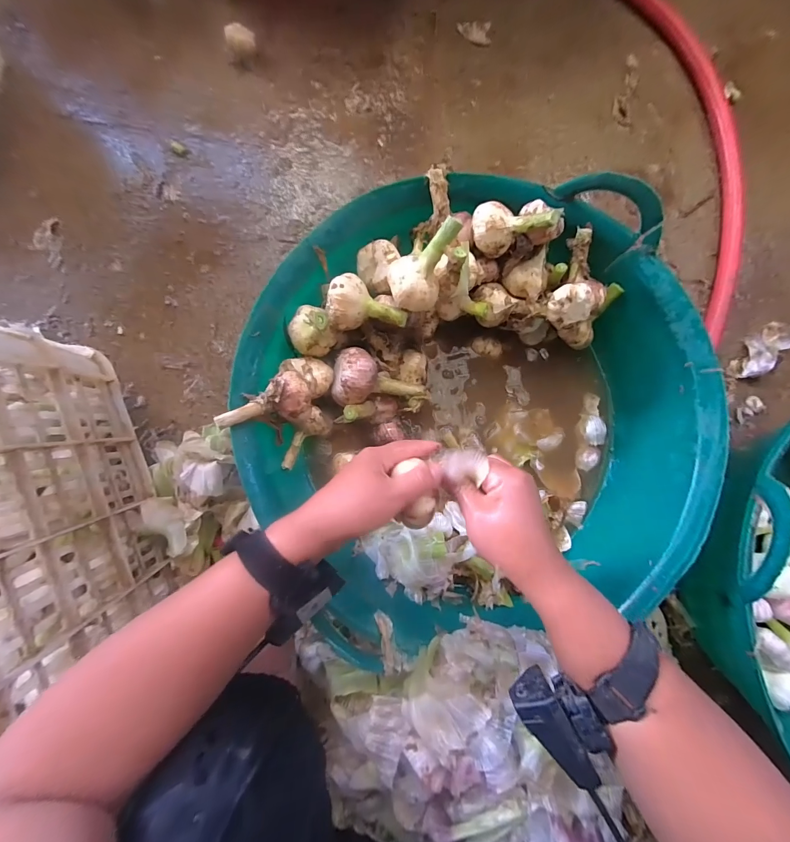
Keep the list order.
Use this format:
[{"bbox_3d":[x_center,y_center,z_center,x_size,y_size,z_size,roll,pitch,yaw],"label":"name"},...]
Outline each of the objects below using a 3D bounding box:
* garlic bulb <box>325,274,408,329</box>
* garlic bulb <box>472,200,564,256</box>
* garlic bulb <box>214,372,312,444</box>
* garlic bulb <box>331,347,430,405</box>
[{"bbox_3d":[-0.032,-0.134,0.411,0.087,0.041,0.051,-4,83,-7],"label":"garlic bulb"},{"bbox_3d":[0.134,-0.218,0.414,0.089,0.054,0.052,4,45,10],"label":"garlic bulb"},{"bbox_3d":[-0.129,-0.011,0.385,0.095,0.055,0.054,-40,88,-10],"label":"garlic bulb"},{"bbox_3d":[-0.016,-0.051,0.447,0.124,0.049,0.066,7,80,-38],"label":"garlic bulb"}]

